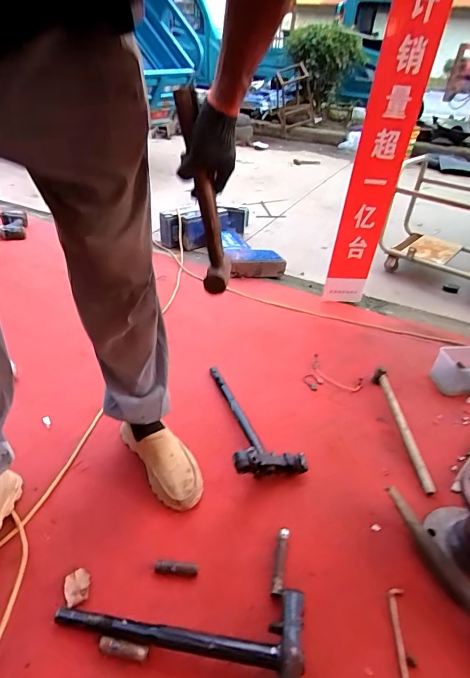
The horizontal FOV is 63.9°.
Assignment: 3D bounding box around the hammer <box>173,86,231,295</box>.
[{"bbox_3d":[-0.053,-0.244,0.657,0.041,0.322,0.066,8,31,33],"label":"hammer"}]

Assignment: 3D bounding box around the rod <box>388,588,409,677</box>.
[{"bbox_3d":[0.266,0.517,0.587,0.024,0.007,0.231,9,37,8],"label":"rod"}]

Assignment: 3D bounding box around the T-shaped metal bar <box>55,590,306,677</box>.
[{"bbox_3d":[-0.092,0.468,0.580,0.384,0.067,0.195,7,37,5],"label":"T-shaped metal bar"}]

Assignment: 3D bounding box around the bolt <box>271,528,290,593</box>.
[{"bbox_3d":[0.086,0.413,0.708,0.019,0.017,0.115,11,37,10],"label":"bolt"}]

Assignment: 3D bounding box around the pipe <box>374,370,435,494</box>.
[{"bbox_3d":[0.443,0.225,1.012,0.036,0.028,0.413,4,36,0],"label":"pipe"}]

